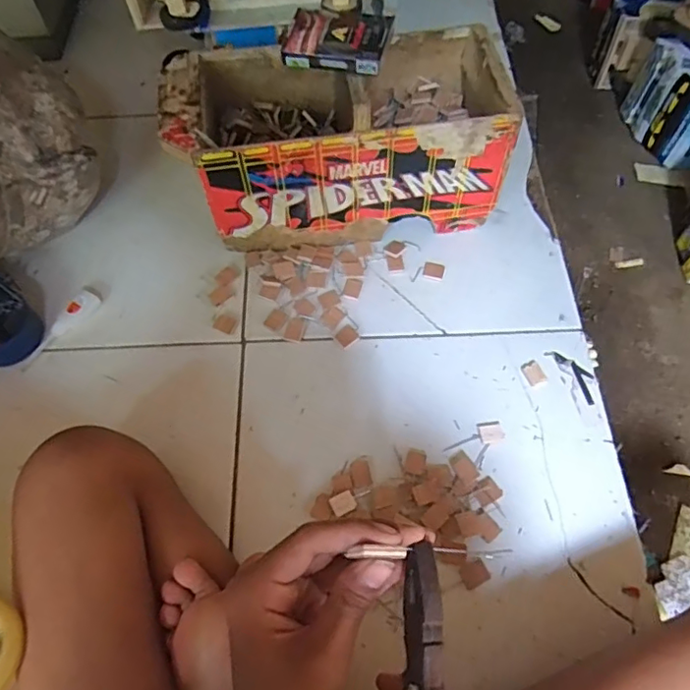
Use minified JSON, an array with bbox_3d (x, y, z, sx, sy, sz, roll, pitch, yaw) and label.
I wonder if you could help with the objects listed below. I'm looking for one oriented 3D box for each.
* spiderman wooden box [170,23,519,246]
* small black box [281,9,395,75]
[{"bbox_3d":[-0.006,-0.240,0.667,0.353,0.179,0.163,-9,63,-3],"label":"spiderman wooden box"},{"bbox_3d":[-0.007,-0.290,0.532,0.095,0.020,0.063,10,64,7],"label":"small black box"}]

